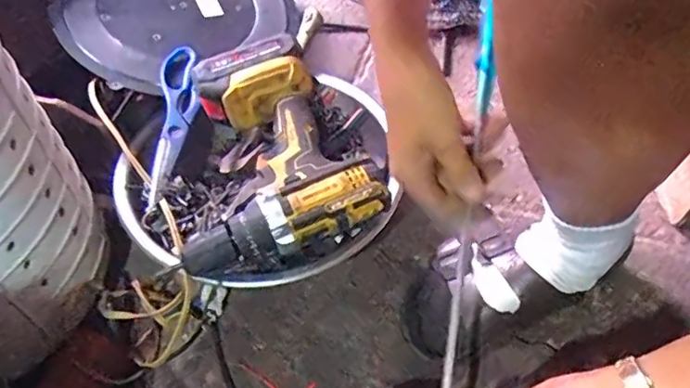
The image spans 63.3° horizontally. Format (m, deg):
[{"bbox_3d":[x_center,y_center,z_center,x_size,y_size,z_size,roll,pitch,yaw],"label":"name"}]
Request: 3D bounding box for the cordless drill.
[{"bbox_3d":[-0.095,-0.036,0.539,0.202,0.074,0.212,-24,54,-14],"label":"cordless drill"}]

